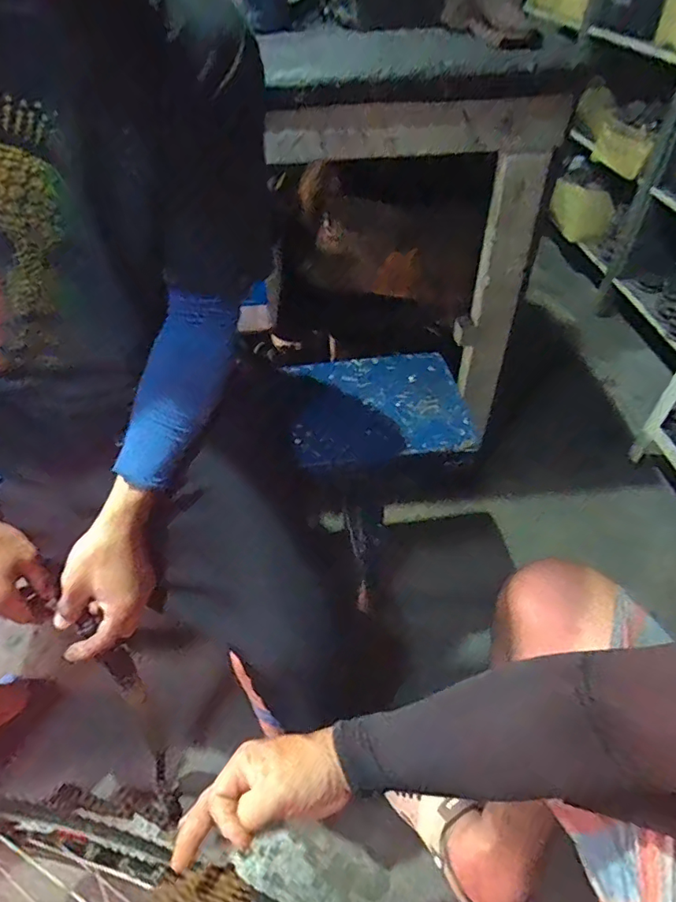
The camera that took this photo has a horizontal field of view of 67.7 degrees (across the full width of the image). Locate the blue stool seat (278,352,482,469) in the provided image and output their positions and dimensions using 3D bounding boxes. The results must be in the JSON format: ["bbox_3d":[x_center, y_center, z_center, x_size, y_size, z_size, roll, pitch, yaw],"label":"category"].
[{"bbox_3d":[0.059,-0.076,0.789,0.266,0.018,0.234,-9,47,-6],"label":"blue stool seat"}]

